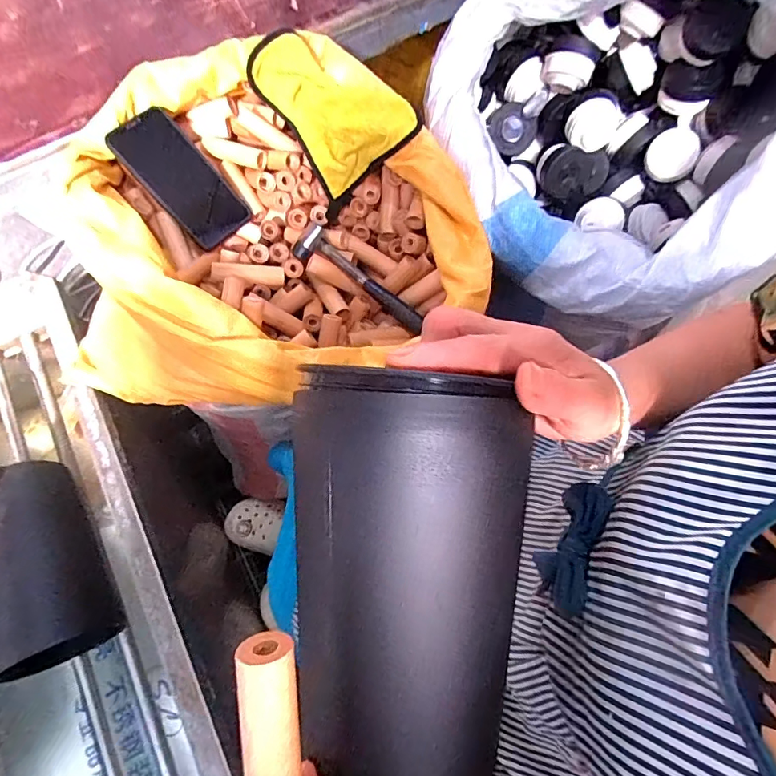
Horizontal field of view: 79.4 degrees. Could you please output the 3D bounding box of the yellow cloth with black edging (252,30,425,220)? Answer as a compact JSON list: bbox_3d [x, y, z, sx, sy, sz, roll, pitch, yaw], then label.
[{"bbox_3d":[-0.063,-0.321,0.556,0.125,0.110,0.178,-29,75,-7],"label":"yellow cloth with black edging"}]

